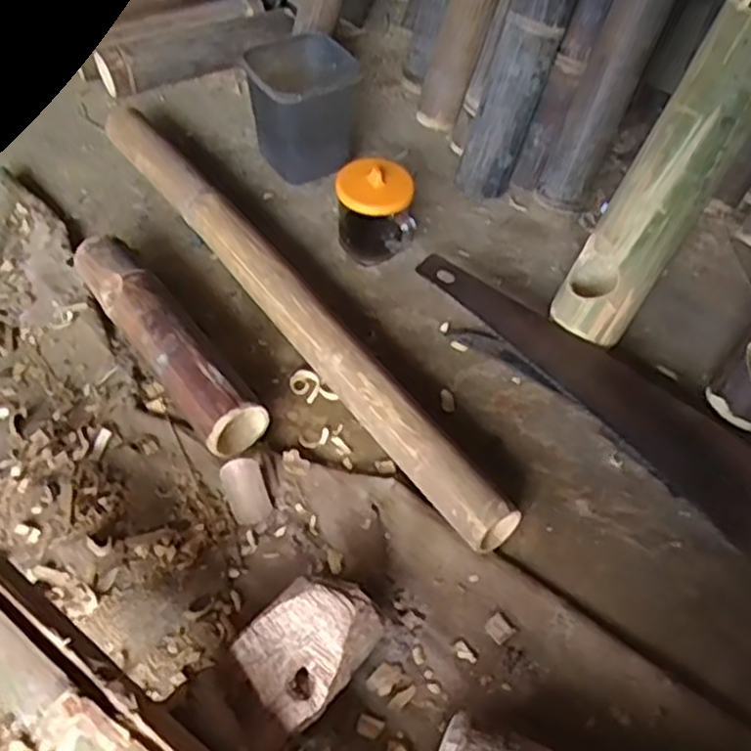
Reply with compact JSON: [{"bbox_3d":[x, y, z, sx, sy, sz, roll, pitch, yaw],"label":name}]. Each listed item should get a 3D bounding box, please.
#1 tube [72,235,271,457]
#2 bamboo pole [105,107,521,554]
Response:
[{"bbox_3d":[-0.196,-0.035,0.684,0.056,0.052,0.264,-30,59,-25],"label":"tube"},{"bbox_3d":[-0.098,-0.085,0.737,0.051,0.053,0.648,-29,59,-25],"label":"bamboo pole"}]

